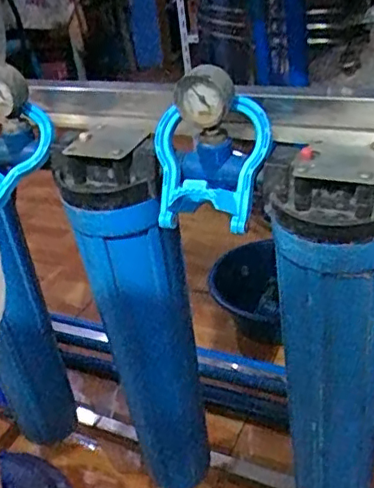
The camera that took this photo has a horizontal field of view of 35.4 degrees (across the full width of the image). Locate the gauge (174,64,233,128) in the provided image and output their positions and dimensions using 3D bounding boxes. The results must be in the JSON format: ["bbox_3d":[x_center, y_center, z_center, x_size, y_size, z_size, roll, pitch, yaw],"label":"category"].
[{"bbox_3d":[0.018,-0.141,0.555,0.059,0.053,0.024,18,39,36],"label":"gauge"}]

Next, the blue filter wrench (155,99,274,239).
[{"bbox_3d":[0.023,-0.076,0.571,0.121,0.131,0.046,-3,-2,23],"label":"blue filter wrench"}]

